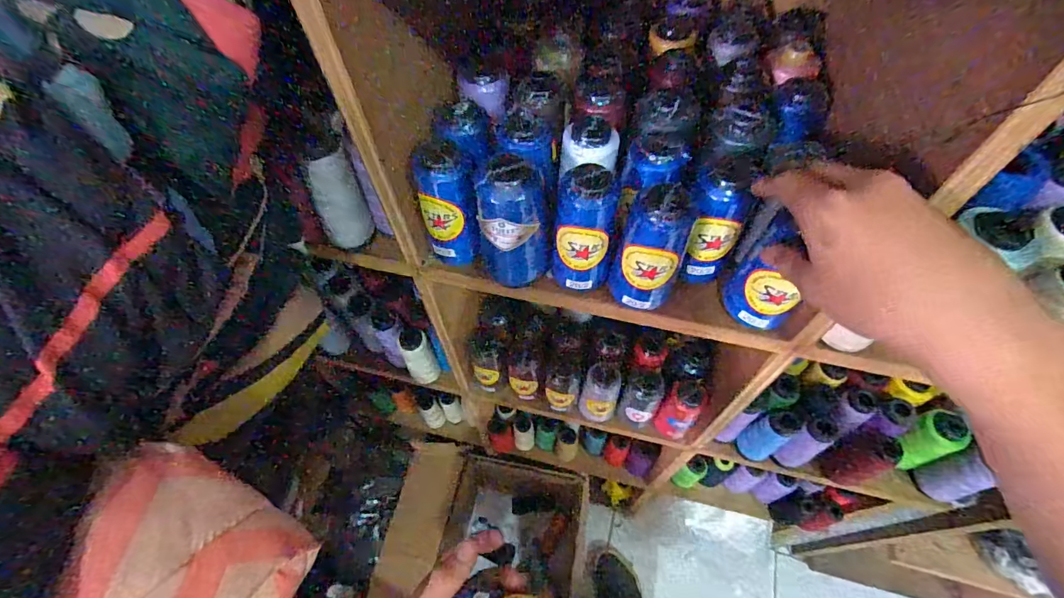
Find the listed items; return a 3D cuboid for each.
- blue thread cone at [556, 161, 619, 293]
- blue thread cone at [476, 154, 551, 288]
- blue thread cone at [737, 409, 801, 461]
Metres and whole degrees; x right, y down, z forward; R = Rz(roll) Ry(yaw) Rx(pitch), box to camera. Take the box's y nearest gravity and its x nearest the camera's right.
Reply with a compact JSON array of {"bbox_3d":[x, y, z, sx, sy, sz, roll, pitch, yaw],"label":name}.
[{"bbox_3d":[0.042,-0.051,0.375,0.047,0.093,0.050,7,58,6],"label":"blue thread cone"},{"bbox_3d":[-0.013,-0.058,0.381,0.054,0.107,0.062,-5,57,-2],"label":"blue thread cone"},{"bbox_3d":[0.305,0.178,0.600,0.043,0.103,0.042,-1,57,1],"label":"blue thread cone"}]

